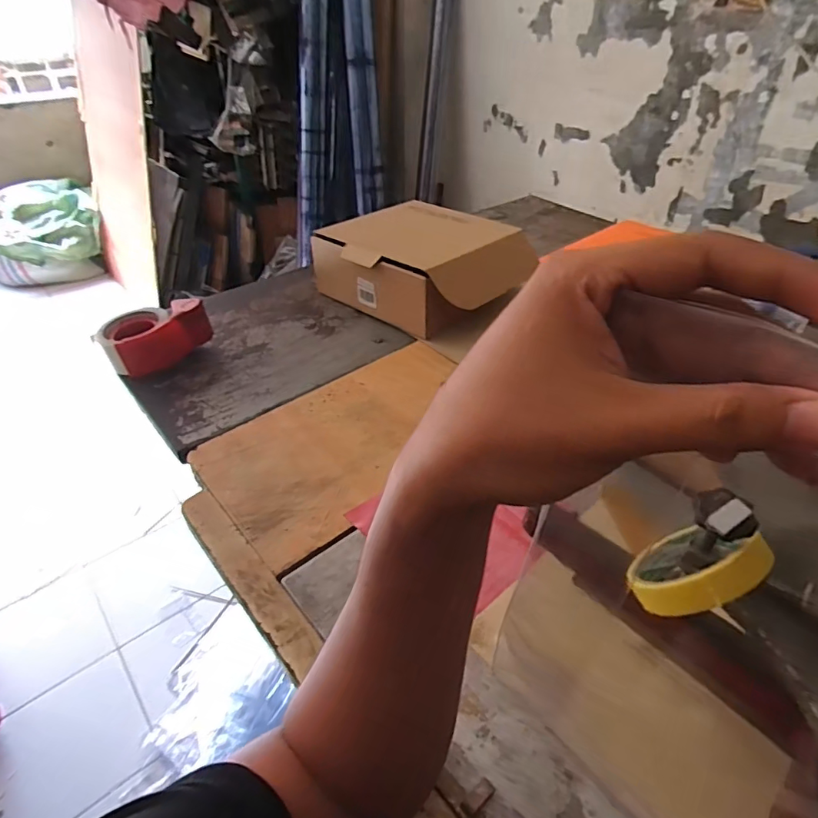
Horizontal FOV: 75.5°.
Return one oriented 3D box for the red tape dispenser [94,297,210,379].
[{"bbox_3d":[-0.364,-0.106,0.759,0.084,0.064,0.141,26,46,26],"label":"red tape dispenser"}]

